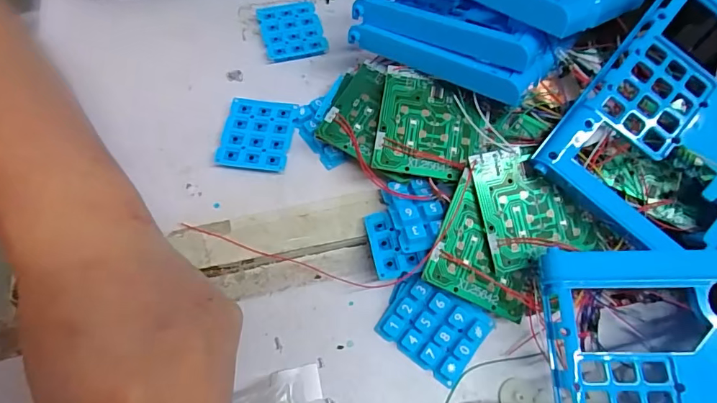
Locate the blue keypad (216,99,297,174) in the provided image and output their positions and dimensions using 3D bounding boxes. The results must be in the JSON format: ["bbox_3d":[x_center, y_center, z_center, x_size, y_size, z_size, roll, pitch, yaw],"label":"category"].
[{"bbox_3d":[-0.074,-0.049,0.328,0.051,0.010,0.057,8,64,1],"label":"blue keypad"}]

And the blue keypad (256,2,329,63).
[{"bbox_3d":[-0.056,-0.144,0.378,0.050,0.011,0.057,-14,66,-9],"label":"blue keypad"}]

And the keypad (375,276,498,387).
[{"bbox_3d":[0.047,0.079,0.277,0.058,0.010,0.048,35,91,6],"label":"keypad"}]

